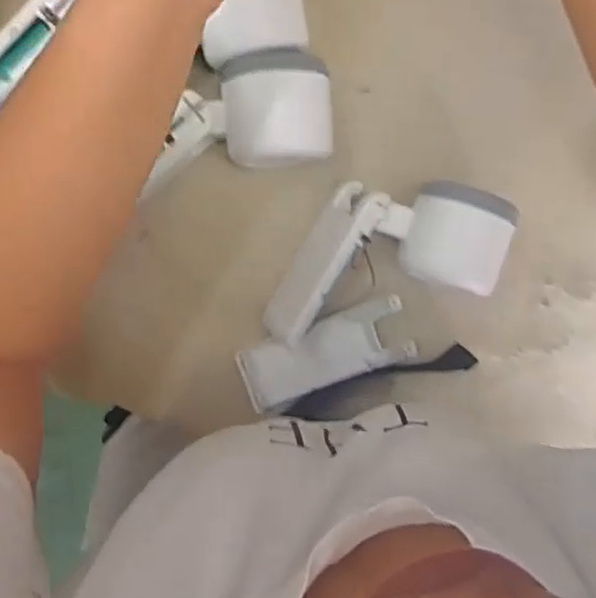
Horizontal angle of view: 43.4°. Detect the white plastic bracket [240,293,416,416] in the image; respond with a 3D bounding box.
[{"bbox_3d":[0.018,0.034,0.460,0.102,0.014,0.041,-20,99,-4],"label":"white plastic bracket"}]

